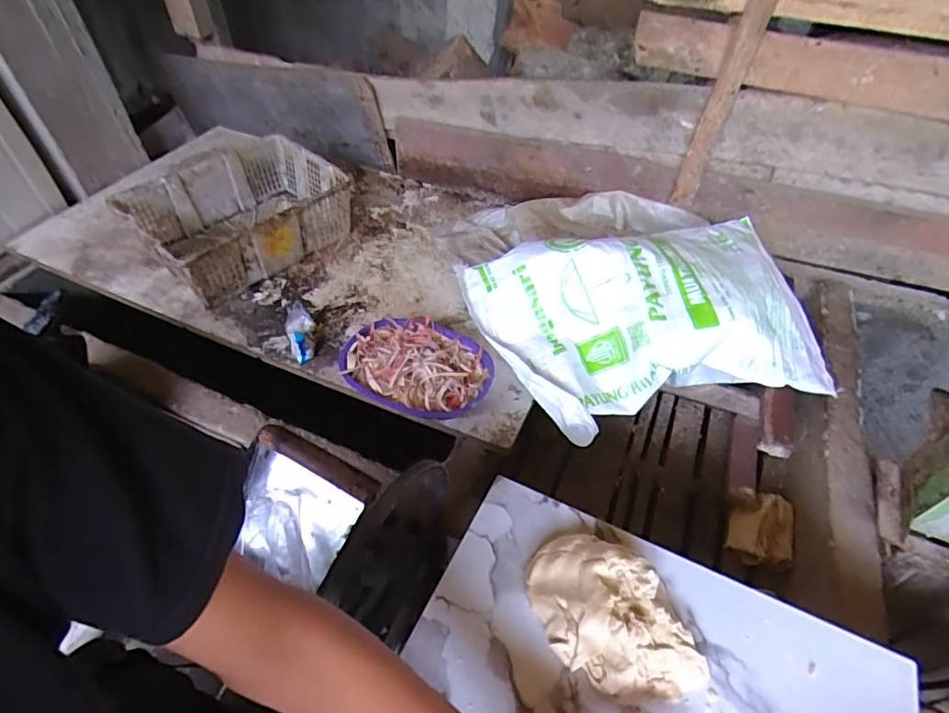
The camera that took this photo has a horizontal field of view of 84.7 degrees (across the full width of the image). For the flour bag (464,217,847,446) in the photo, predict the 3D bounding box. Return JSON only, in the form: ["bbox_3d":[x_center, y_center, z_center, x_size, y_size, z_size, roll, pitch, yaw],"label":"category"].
[{"bbox_3d":[0.338,-0.089,1.034,0.659,0.165,0.415,-10,50,-11],"label":"flour bag"}]

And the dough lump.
[{"bbox_3d":[0.144,0.275,0.556,0.133,0.043,0.191,-18,52,-17],"label":"dough lump"}]

